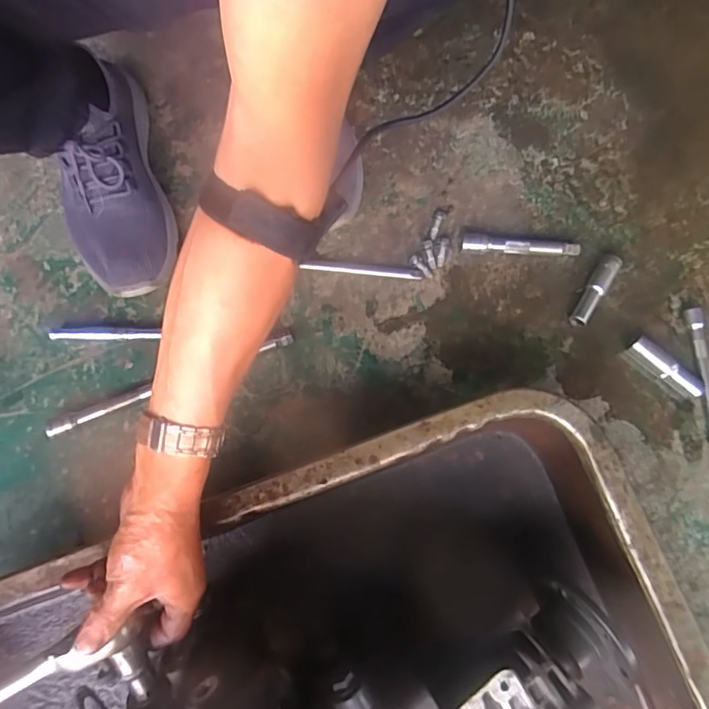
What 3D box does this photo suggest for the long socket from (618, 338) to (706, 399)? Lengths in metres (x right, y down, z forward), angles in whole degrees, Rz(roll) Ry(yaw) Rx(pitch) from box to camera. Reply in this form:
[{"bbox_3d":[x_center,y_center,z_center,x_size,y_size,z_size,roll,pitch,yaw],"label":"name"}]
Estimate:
[{"bbox_3d":[0.316,0.014,0.529,0.081,0.019,0.022,38,80,8],"label":"long socket"}]

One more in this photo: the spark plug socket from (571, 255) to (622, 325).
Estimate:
[{"bbox_3d":[0.254,-0.069,0.547,0.020,0.023,0.081,33,79,7],"label":"spark plug socket"}]

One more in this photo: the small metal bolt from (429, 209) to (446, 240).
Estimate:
[{"bbox_3d":[0.089,-0.142,0.563,0.012,0.007,0.037,17,78,4],"label":"small metal bolt"}]

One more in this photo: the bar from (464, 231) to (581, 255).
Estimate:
[{"bbox_3d":[0.178,-0.116,0.549,0.126,0.020,0.020,4,77,1],"label":"bar"}]

